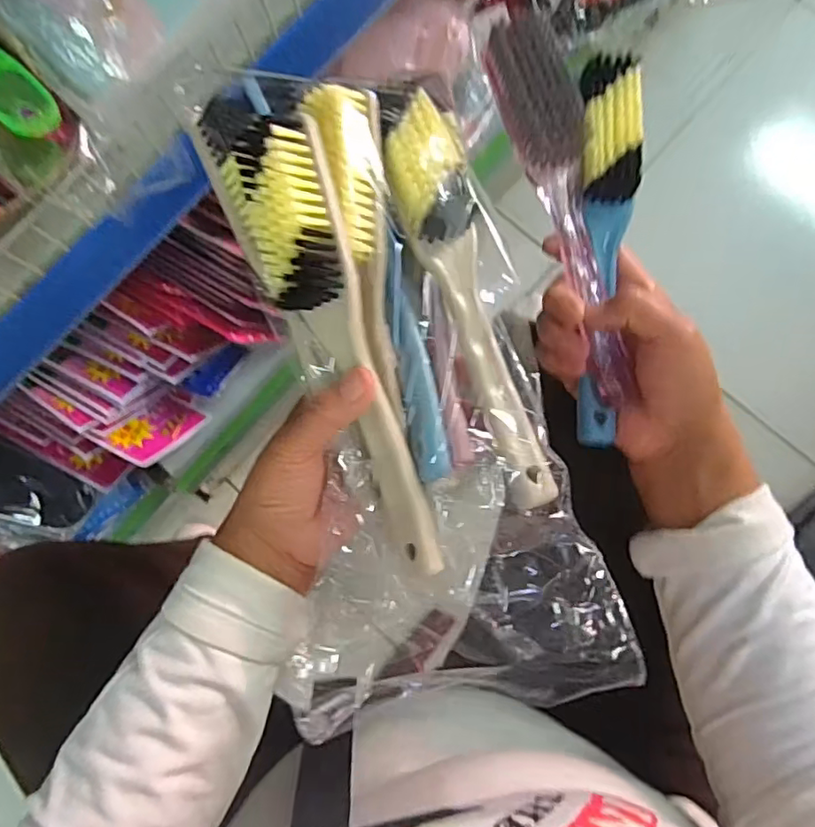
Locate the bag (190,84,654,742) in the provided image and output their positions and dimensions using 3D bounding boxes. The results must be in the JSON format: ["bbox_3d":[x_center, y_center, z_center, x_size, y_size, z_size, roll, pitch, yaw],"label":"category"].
[{"bbox_3d":[-0.007,-0.009,0.294,0.159,0.059,0.308,-14,92,1],"label":"bag"}]

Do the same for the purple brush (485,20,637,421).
[{"bbox_3d":[0.096,-0.117,0.342,0.037,0.026,0.228,-17,93,1],"label":"purple brush"}]

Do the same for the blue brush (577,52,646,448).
[{"bbox_3d":[0.118,-0.098,0.350,0.035,0.022,0.233,3,93,3],"label":"blue brush"}]

